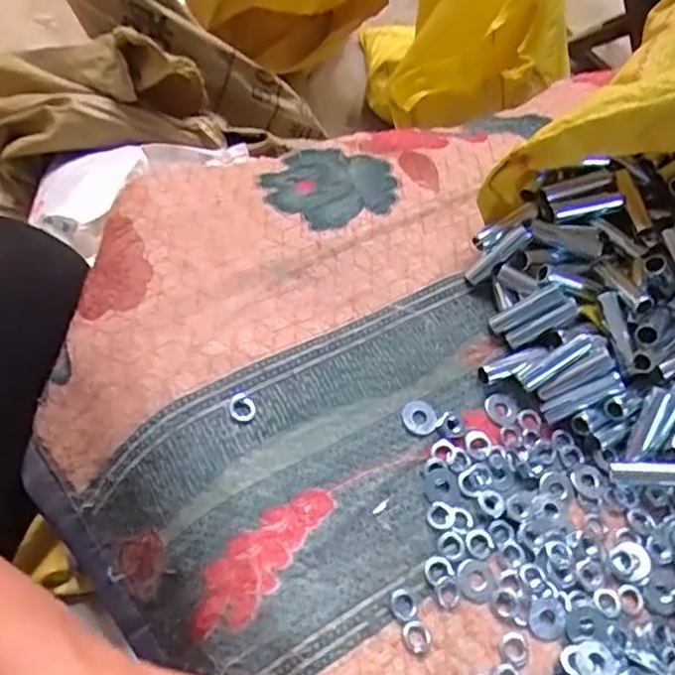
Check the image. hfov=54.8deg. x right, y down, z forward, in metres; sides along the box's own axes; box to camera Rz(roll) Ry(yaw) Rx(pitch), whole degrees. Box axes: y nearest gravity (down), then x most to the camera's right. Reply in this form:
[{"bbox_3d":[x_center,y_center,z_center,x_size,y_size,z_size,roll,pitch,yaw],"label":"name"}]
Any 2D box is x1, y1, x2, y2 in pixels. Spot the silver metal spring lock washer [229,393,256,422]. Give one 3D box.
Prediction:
[{"bbox_3d":[-0.047,0.035,0.323,0.012,0.004,0.013,3,60,-5],"label":"silver metal spring lock washer"}]

